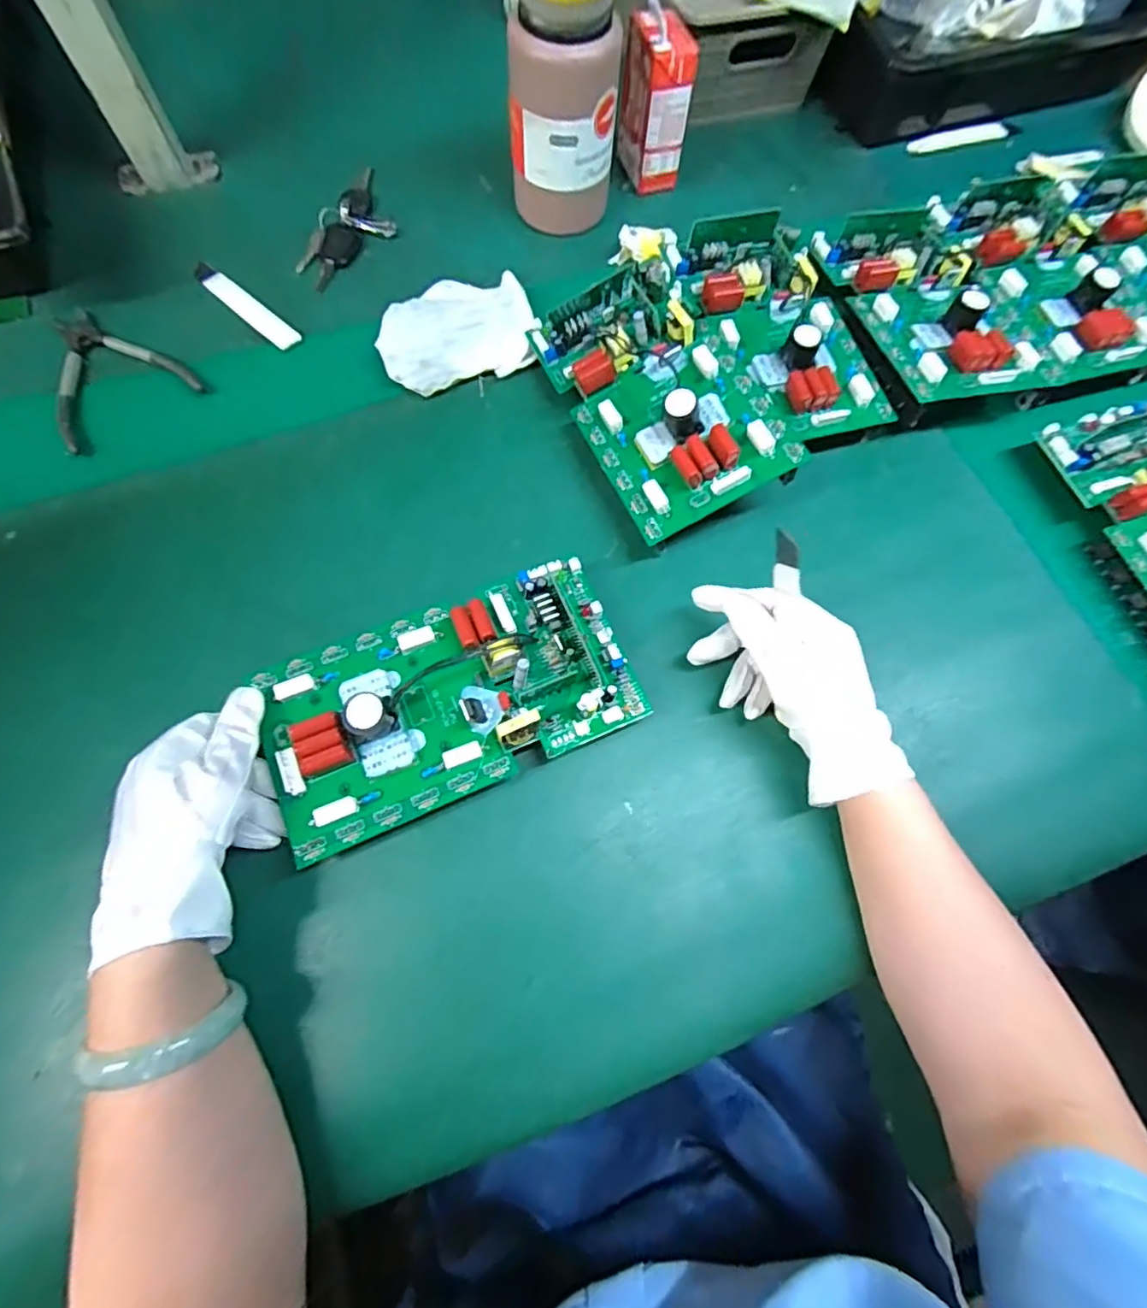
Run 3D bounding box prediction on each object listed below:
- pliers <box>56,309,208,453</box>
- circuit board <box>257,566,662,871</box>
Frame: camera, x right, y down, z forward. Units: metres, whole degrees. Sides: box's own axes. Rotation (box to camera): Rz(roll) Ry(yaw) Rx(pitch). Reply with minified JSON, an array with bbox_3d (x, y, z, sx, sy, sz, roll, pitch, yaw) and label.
[{"bbox_3d":[-0.381,-0.239,0.469,0.106,0.009,0.145,-34,76,-13],"label":"pliers"},{"bbox_3d":[-0.075,0.023,0.357,0.221,0.042,0.122,-22,73,-7],"label":"circuit board"}]

